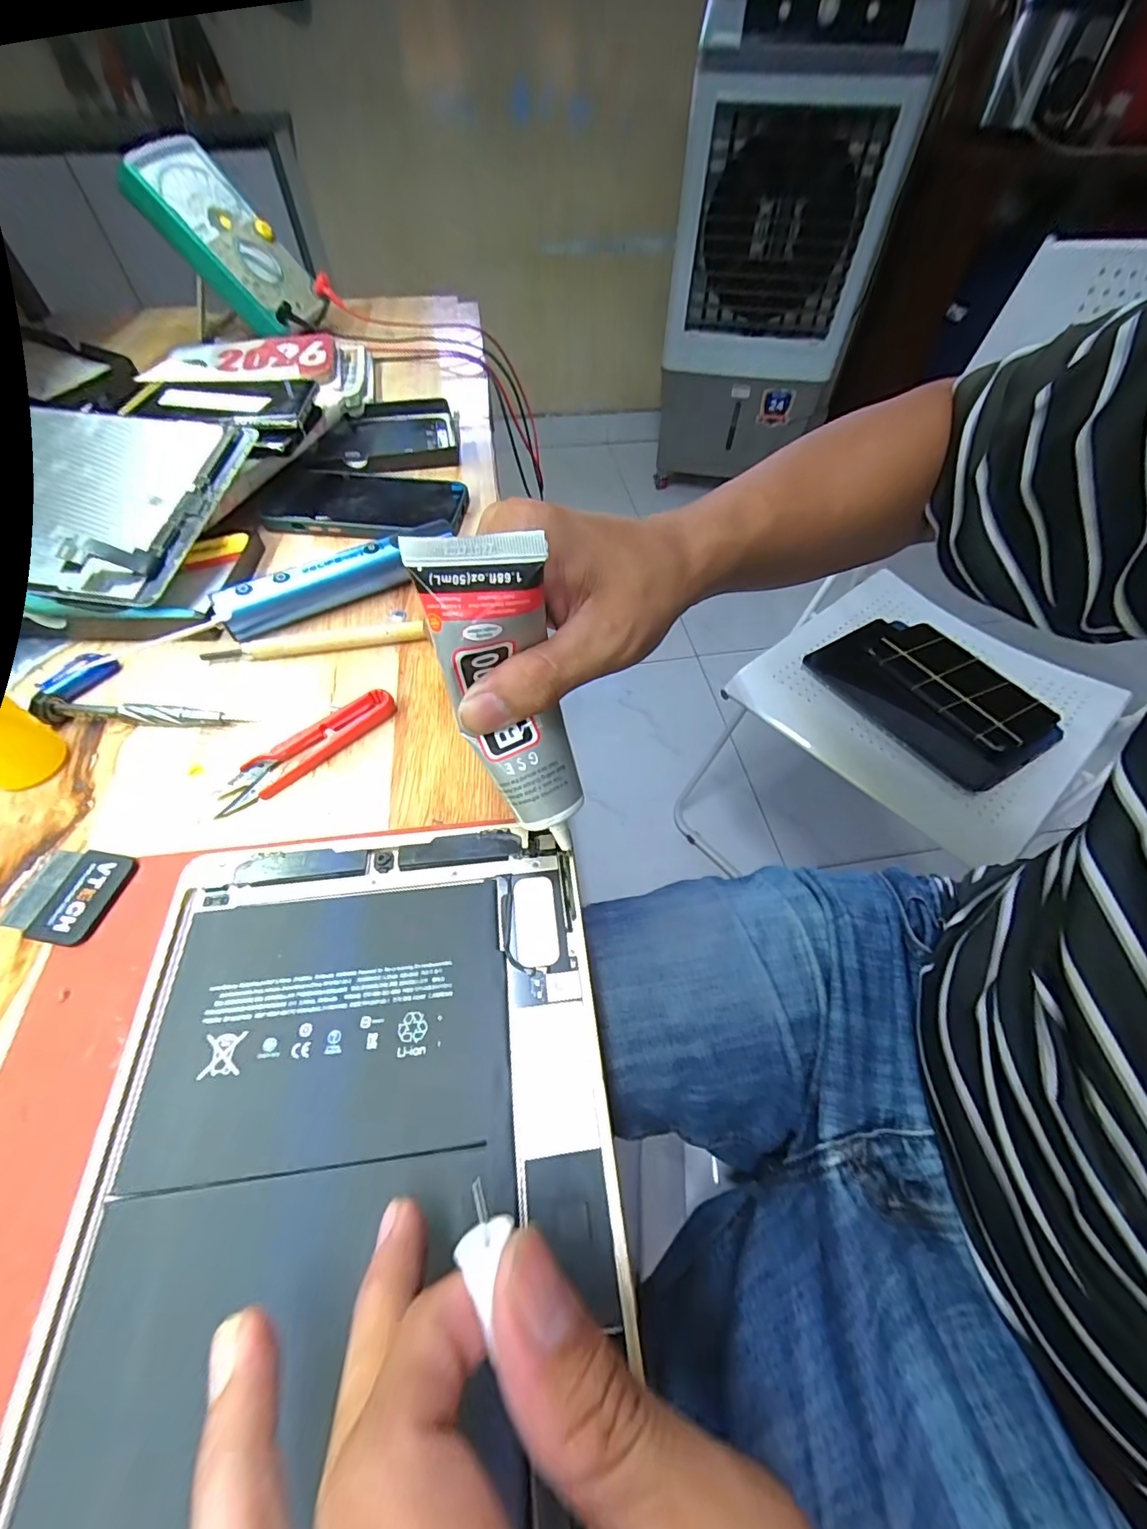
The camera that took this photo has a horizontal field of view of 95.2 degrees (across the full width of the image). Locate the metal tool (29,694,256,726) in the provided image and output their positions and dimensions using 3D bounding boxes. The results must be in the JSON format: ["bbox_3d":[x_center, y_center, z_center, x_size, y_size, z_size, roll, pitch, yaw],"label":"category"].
[{"bbox_3d":[-0.236,-0.026,0.284,0.116,0.012,0.013,4,55,3],"label":"metal tool"}]

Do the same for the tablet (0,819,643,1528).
[{"bbox_3d":[-0.072,0.125,0.173,0.168,0.011,0.227,-7,55,-4],"label":"tablet"}]

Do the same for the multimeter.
[{"bbox_3d":[-0.368,-0.567,0.566,0.177,0.050,0.114,37,60,-28],"label":"multimeter"}]

